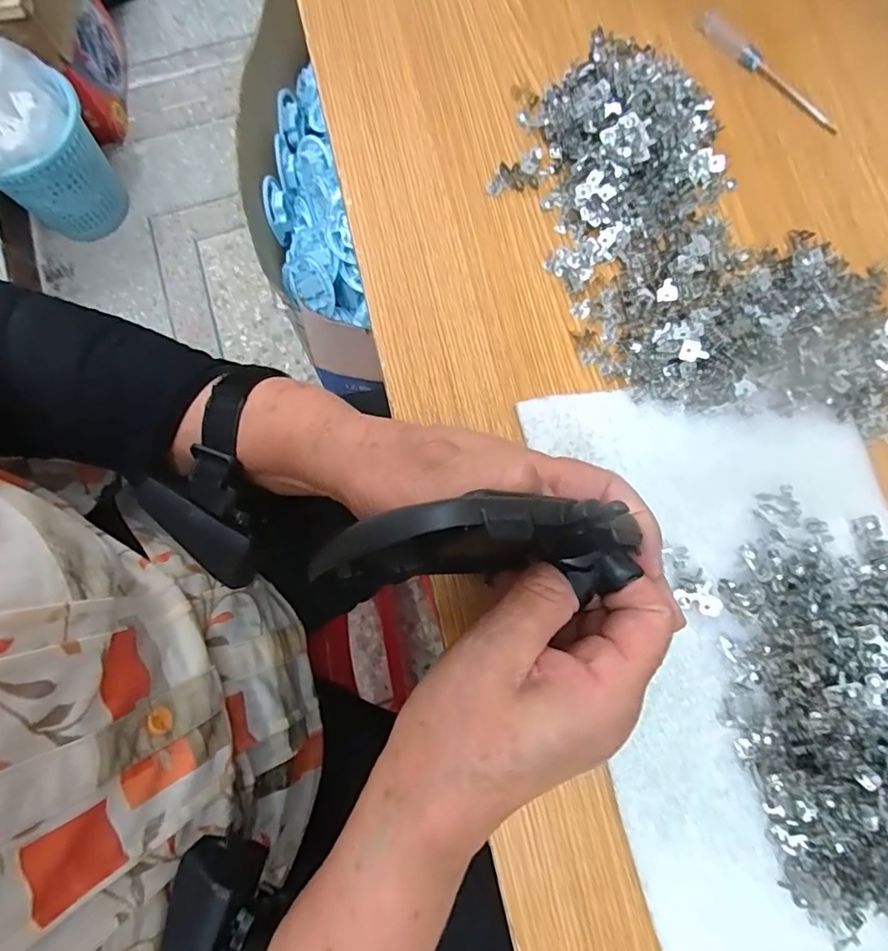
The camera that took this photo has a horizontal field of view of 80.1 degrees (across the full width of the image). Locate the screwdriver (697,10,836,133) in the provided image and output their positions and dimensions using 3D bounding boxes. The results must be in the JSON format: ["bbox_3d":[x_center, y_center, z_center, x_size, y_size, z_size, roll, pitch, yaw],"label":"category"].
[{"bbox_3d":[0.220,-0.272,0.356,0.018,0.007,0.118,-38,81,-8],"label":"screwdriver"}]

